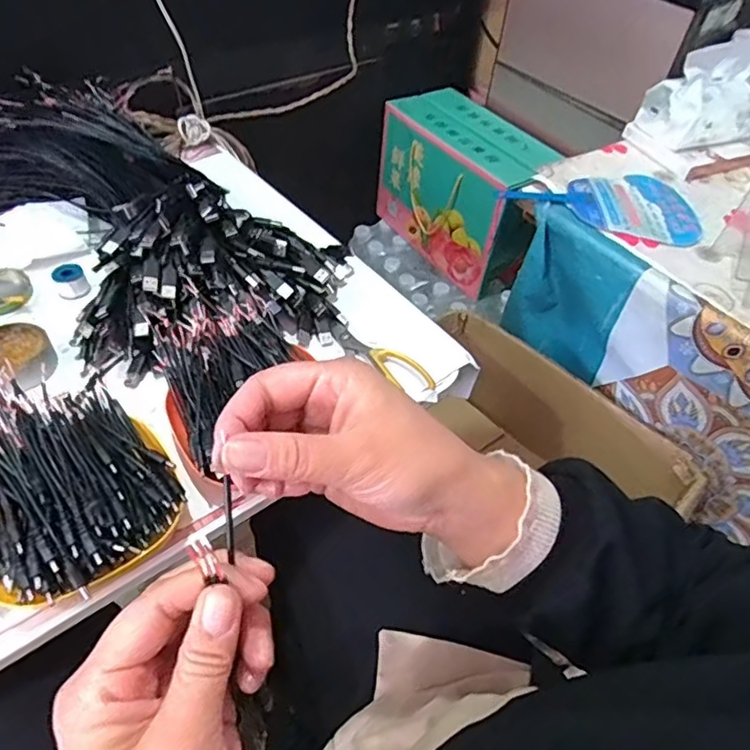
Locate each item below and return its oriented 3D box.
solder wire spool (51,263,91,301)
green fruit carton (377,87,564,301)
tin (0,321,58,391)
[{"bbox_3d":[-0.319,-0.099,0.598,0.029,0.030,0.024,-22,56,-22],"label":"solder wire spool"},{"bbox_3d":[0.174,-0.346,1.082,0.169,0.231,0.337,-27,58,-25],"label":"green fruit carton"},{"bbox_3d":[-0.330,-0.017,0.522,0.062,0.024,0.065,3,50,-3],"label":"tin"}]

